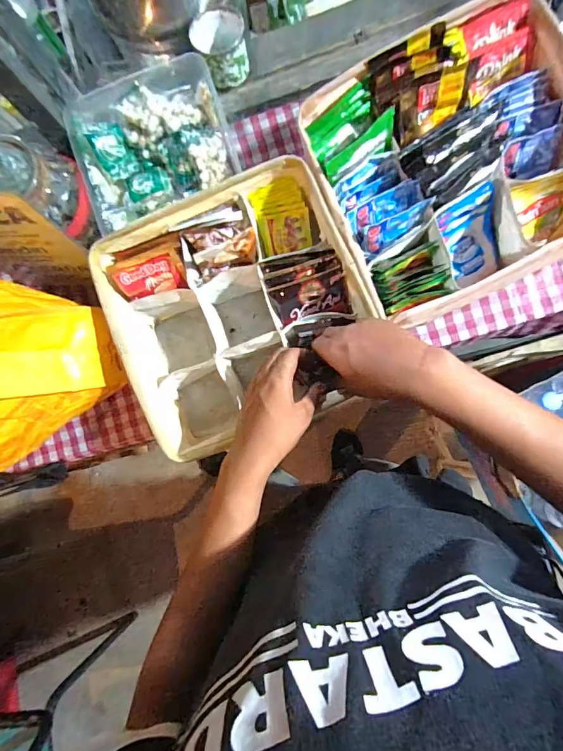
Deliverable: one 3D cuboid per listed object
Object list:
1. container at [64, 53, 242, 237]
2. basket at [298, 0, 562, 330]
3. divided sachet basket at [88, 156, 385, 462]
[{"bbox_3d":[-0.165,-0.303,0.524,0.204,0.074,0.172,-20,83,5],"label":"container"},{"bbox_3d":[0.201,-0.225,0.462,0.273,0.120,0.304,-25,82,4],"label":"basket"},{"bbox_3d":[-0.046,-0.075,0.492,0.286,0.122,0.277,-22,83,4],"label":"divided sachet basket"}]

